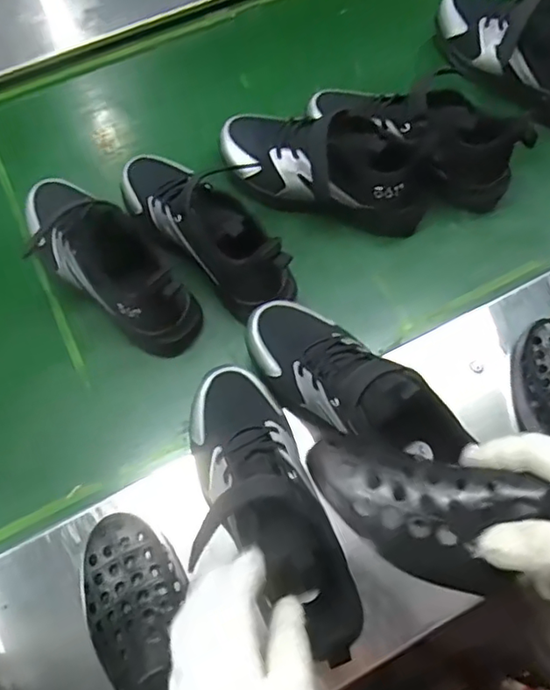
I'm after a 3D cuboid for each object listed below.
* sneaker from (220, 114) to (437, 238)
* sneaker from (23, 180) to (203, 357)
[{"bbox_3d":[0.056,-0.205,0.658,0.253,0.103,0.091,25,68,10],"label":"sneaker"},{"bbox_3d":[-0.180,-0.104,0.604,0.252,0.109,0.093,38,71,15],"label":"sneaker"}]

